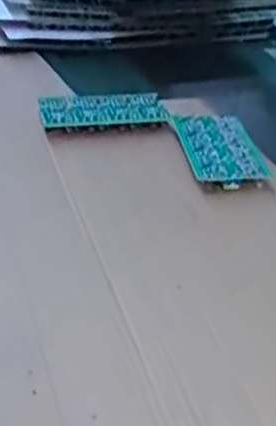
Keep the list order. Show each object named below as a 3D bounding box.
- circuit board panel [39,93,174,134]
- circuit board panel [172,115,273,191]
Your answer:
[{"bbox_3d":[-0.040,-0.118,0.836,0.142,0.018,0.068,-2,34,-8],"label":"circuit board panel"},{"bbox_3d":[0.084,-0.071,0.749,0.080,0.015,0.147,-1,34,-7],"label":"circuit board panel"}]

